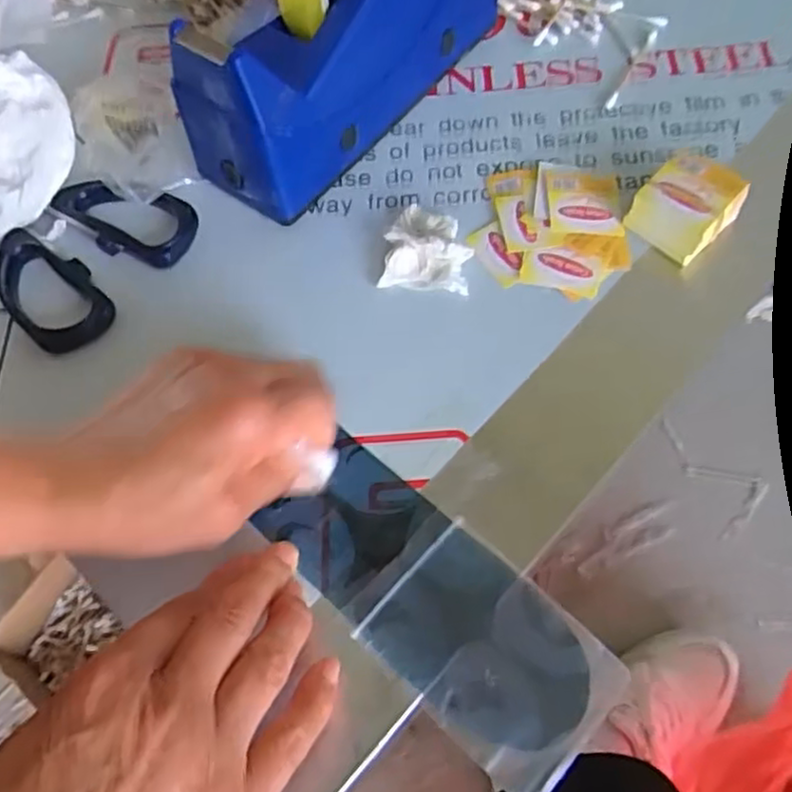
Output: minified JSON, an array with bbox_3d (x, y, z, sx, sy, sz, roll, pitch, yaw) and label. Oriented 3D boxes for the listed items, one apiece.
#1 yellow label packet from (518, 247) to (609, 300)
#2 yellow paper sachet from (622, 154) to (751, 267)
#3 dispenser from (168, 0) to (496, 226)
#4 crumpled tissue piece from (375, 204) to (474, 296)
[{"bbox_3d":[0.086,-0.066,0.362,0.040,0.004,0.026,17,65,13],"label":"yellow label packet"},{"bbox_3d":[0.149,-0.097,0.365,0.049,0.025,0.041,-42,68,-16],"label":"yellow paper sachet"},{"bbox_3d":[-0.026,-0.205,0.370,0.065,0.128,0.203,35,70,20],"label":"dispenser"},{"bbox_3d":[0.017,-0.078,0.371,0.044,0.014,0.048,6,63,7],"label":"crumpled tissue piece"}]

